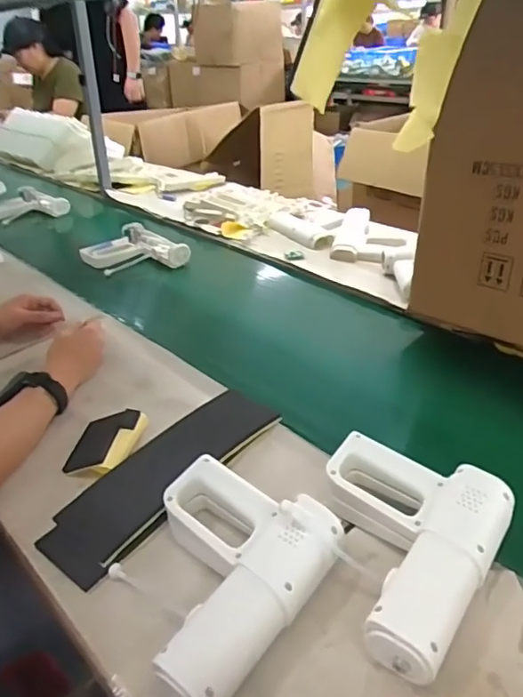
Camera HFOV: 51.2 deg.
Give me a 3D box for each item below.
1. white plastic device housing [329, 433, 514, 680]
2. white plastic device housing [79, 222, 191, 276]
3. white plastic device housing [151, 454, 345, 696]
[{"bbox_3d":[0.128,0.191,0.547,0.182,0.070,0.214,21,39,33],"label":"white plastic device housing"},{"bbox_3d":[-0.325,-0.238,1.340,0.193,0.048,0.260,-27,39,-33],"label":"white plastic device housing"},{"bbox_3d":[-0.047,0.210,0.522,0.181,0.071,0.209,19,38,31],"label":"white plastic device housing"}]

